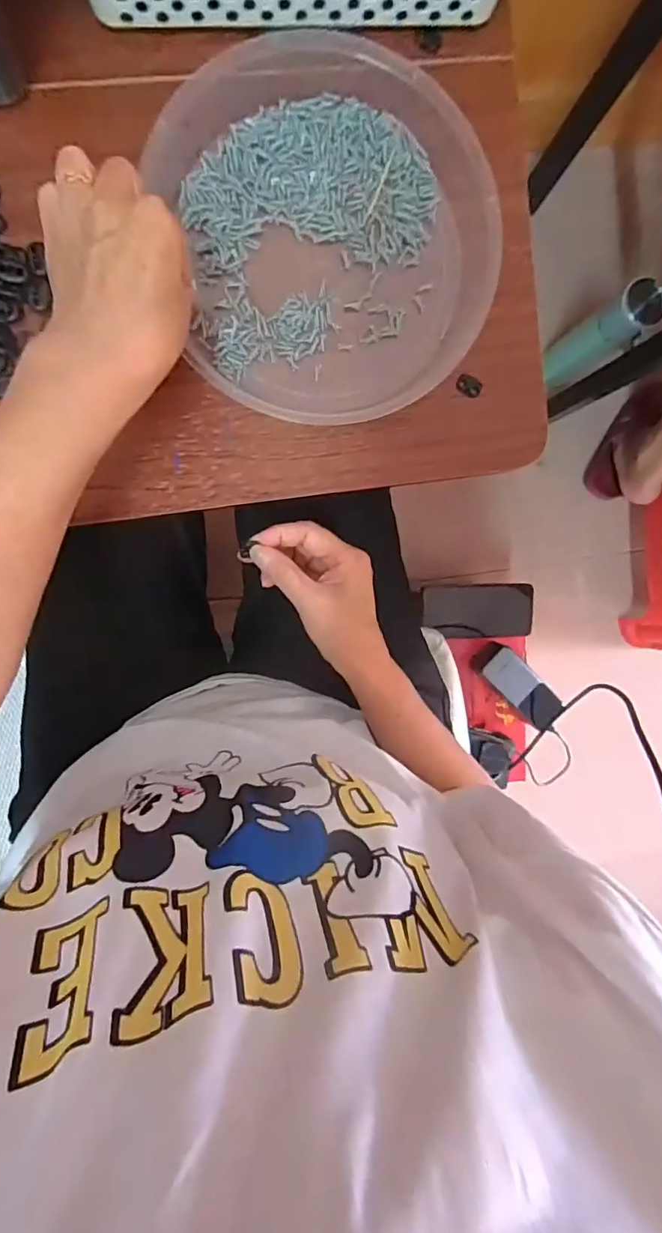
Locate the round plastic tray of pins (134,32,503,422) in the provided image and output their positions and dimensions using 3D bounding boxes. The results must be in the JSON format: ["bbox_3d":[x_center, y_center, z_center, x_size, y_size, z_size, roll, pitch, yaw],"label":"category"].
[{"bbox_3d":[0.001,-0.257,0.363,0.209,0.035,0.231,-12,97,-4],"label":"round plastic tray of pins"}]

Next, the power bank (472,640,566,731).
[{"bbox_3d":[0.260,0.095,0.753,0.053,0.049,0.134,-45,99,0],"label":"power bank"}]

